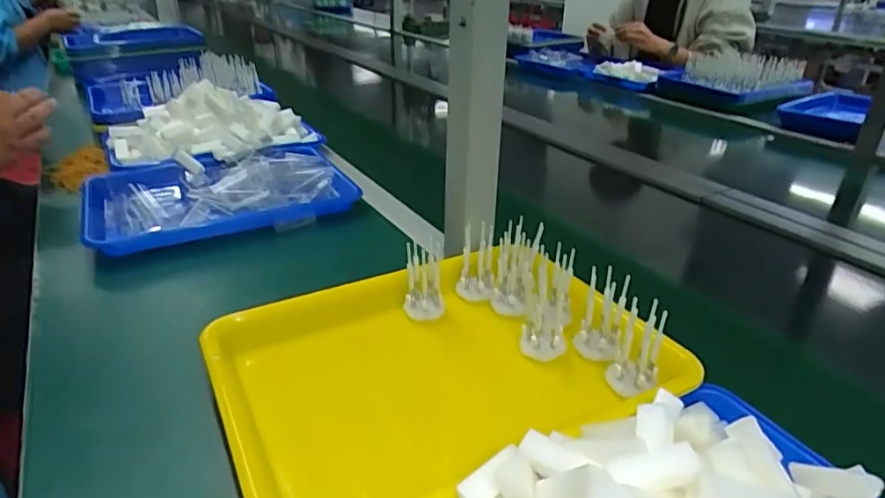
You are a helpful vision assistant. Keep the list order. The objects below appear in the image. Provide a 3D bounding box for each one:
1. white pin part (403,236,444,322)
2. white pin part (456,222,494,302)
[{"bbox_3d":[-0.018,0.029,0.527,0.035,0.073,0.022,-2,-16,-6],"label":"white pin part"},{"bbox_3d":[0.033,0.014,0.546,0.036,0.077,0.031,-8,29,-18],"label":"white pin part"}]

